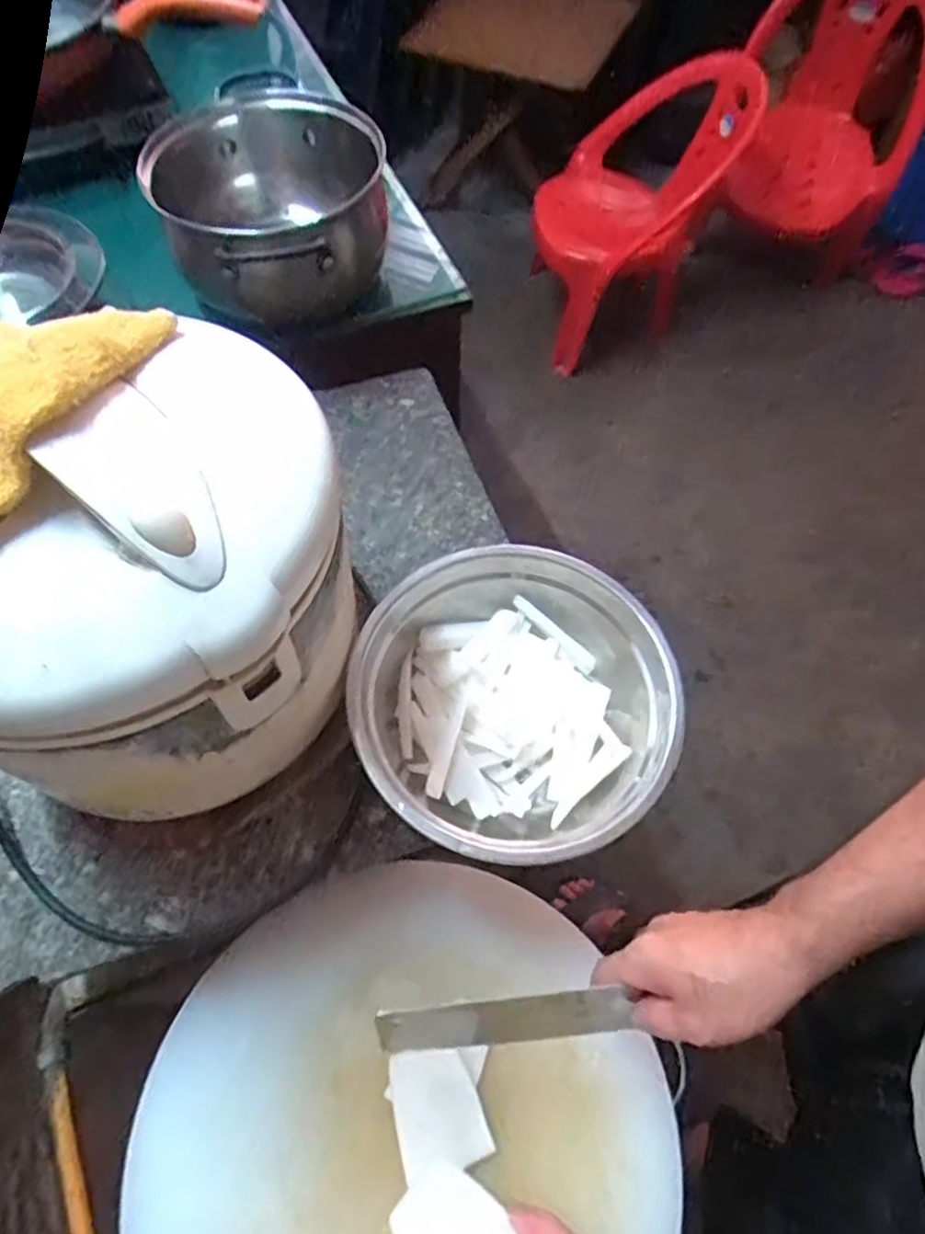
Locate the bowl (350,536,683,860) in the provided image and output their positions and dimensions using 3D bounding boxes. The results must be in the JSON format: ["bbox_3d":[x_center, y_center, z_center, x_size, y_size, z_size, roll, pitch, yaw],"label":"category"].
[{"bbox_3d":[0.036,0.063,0.529,0.220,0.073,0.219,1,61,-1],"label":"bowl"}]

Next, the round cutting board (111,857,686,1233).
[{"bbox_3d":[-0.043,0.351,0.493,0.352,0.053,0.322,1,61,-1],"label":"round cutting board"}]

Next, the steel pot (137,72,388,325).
[{"bbox_3d":[-0.182,-0.412,0.697,0.187,0.120,0.241,17,62,8],"label":"steel pot"}]

